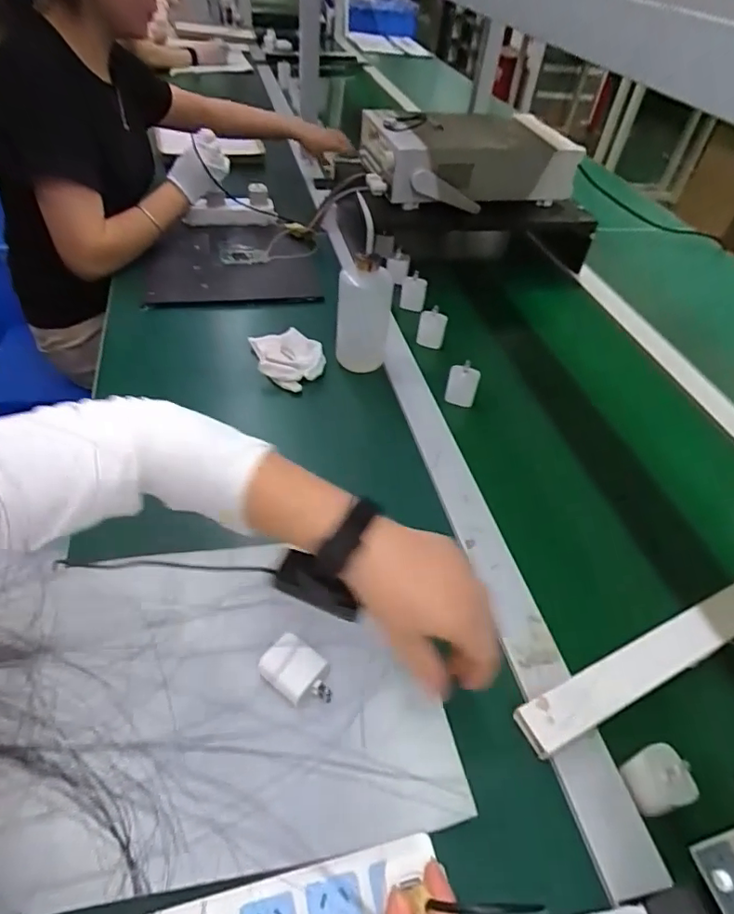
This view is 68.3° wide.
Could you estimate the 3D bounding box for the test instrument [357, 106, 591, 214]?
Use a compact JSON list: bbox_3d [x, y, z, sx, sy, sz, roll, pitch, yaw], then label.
[{"bbox_3d":[0.185,-0.563,1.011,0.366,0.104,0.200,-7,47,-14],"label":"test instrument"}]

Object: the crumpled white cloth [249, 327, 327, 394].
[{"bbox_3d":[-0.114,-0.146,0.786,0.095,0.026,0.125,-8,47,-15],"label":"crumpled white cloth"}]

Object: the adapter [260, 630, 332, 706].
[{"bbox_3d":[-0.059,0.185,0.456,0.060,0.037,0.041,31,49,22],"label":"adapter"}]

